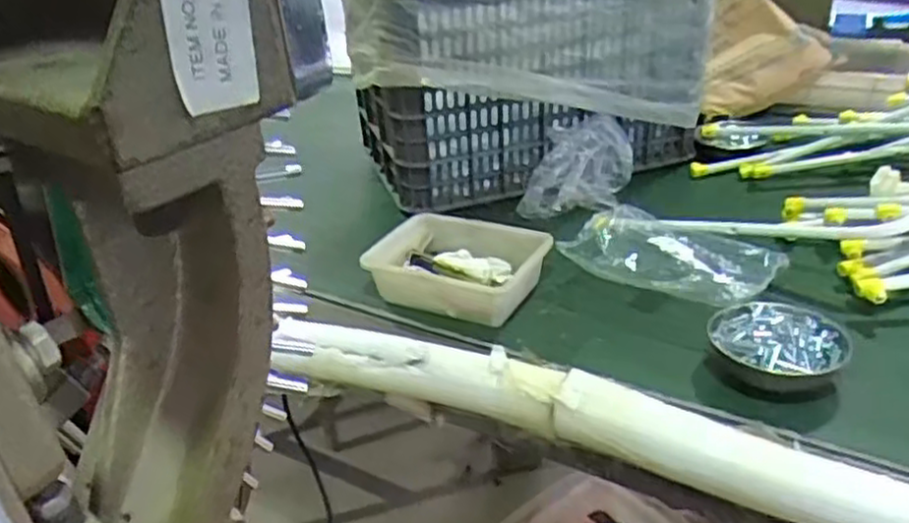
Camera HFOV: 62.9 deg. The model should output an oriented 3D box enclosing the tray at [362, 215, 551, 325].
[{"bbox_3d":[0.009,0.007,1.086,0.236,0.080,0.176,6,31,22],"label":"tray"}]

